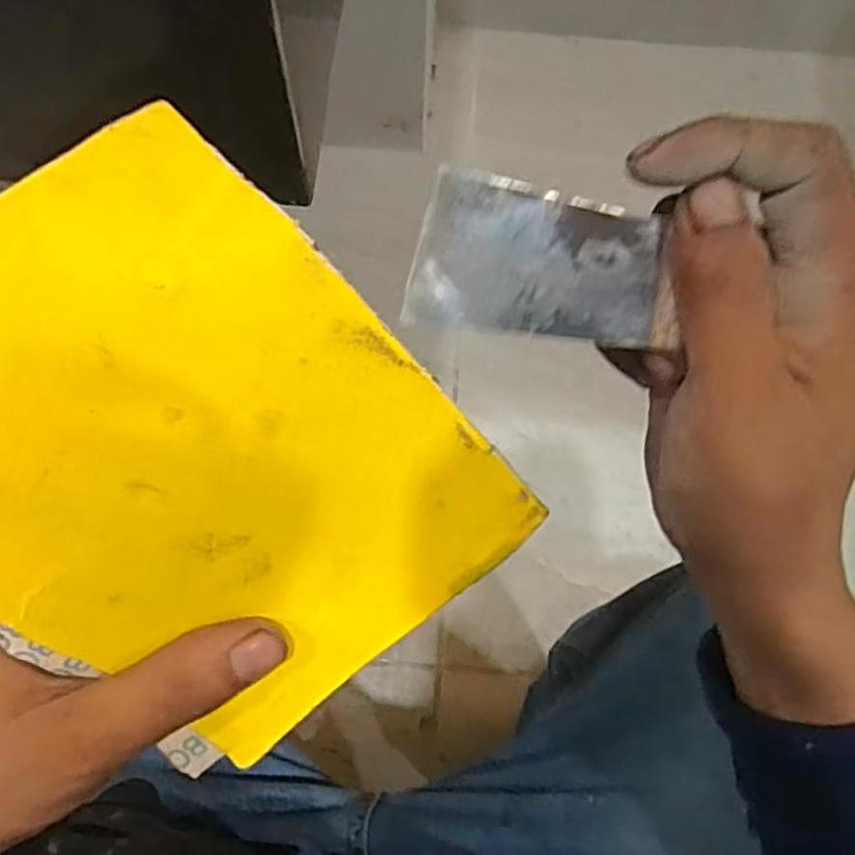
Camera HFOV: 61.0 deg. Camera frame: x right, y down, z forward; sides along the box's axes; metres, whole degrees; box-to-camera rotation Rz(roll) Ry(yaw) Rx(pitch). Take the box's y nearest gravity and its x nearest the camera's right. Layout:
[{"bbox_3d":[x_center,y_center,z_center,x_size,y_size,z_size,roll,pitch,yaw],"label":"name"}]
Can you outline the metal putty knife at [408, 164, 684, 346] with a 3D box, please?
[{"bbox_3d":[0.032,-0.044,0.194,0.071,0.004,0.039,5,98,-10],"label":"metal putty knife"}]

